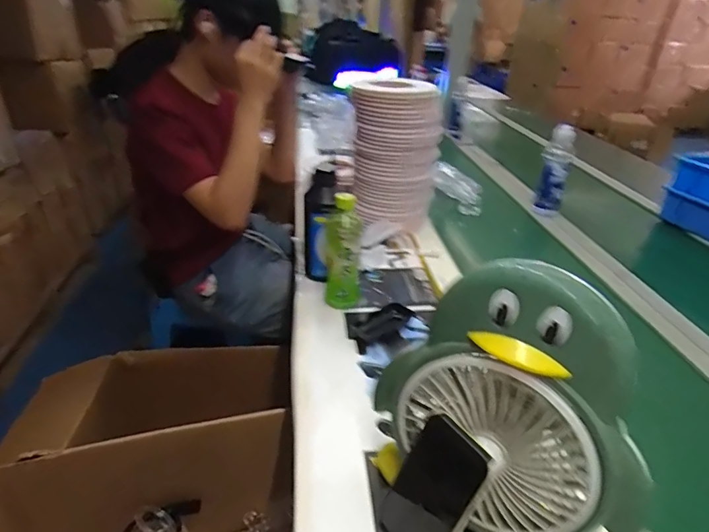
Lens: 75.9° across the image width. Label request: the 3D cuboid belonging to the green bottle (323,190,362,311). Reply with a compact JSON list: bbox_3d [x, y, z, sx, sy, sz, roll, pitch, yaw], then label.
[{"bbox_3d":[-0.020,-0.027,0.791,0.062,0.189,0.064,0,30,-5],"label":"green bottle"}]

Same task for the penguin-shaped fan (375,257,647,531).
[{"bbox_3d":[0.139,0.138,0.433,0.248,0.281,0.108,15,32,21],"label":"penguin-shaped fan"}]

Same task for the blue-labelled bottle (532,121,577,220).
[{"bbox_3d":[0.536,-0.261,1.210,0.069,0.215,0.066,14,32,19],"label":"blue-labelled bottle"}]

